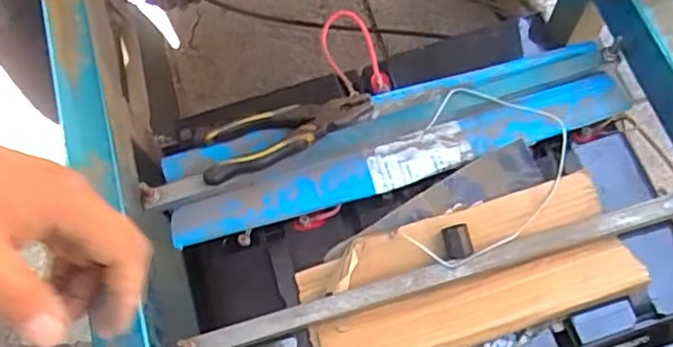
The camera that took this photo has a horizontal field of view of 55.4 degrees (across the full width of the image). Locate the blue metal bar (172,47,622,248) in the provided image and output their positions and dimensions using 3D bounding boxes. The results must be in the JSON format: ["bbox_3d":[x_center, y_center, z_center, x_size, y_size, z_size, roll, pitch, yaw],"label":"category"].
[{"bbox_3d":[0.063,-0.037,0.693,0.491,0.032,0.105,-14,66,-5],"label":"blue metal bar"}]

